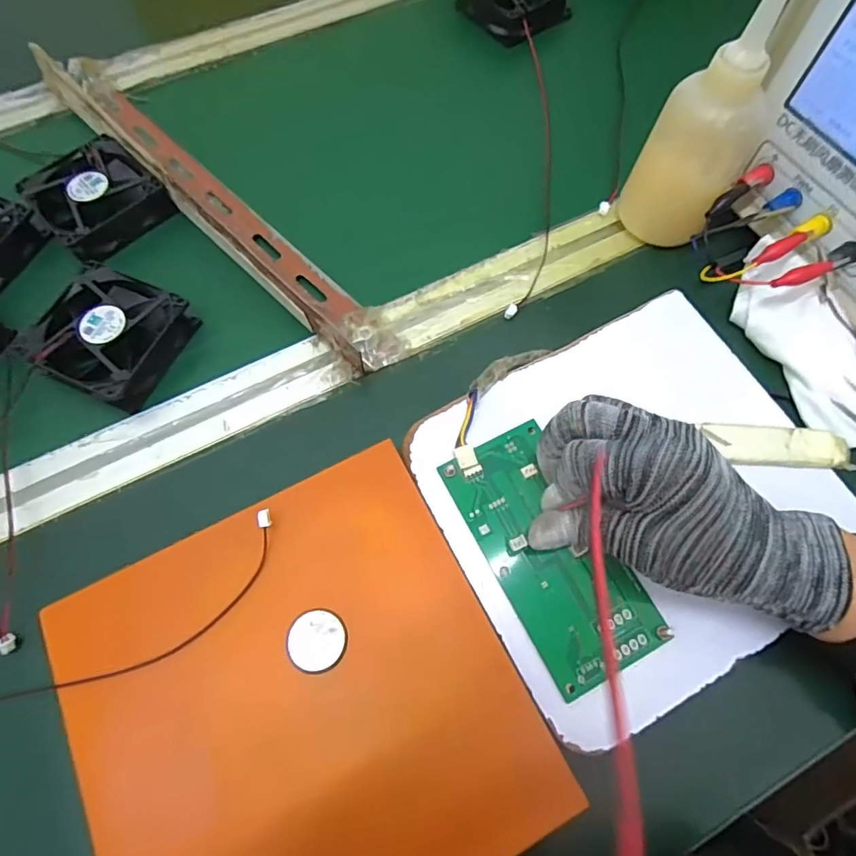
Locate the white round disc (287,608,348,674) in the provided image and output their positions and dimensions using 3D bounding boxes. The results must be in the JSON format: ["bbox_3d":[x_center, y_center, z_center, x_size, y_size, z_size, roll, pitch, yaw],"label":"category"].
[{"bbox_3d":[-0.055,0.105,0.260,0.029,0.004,0.029,0,67,1],"label":"white round disc"}]

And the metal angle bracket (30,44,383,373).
[{"bbox_3d":[-0.173,-0.180,0.392,0.042,0.031,0.395,-42,72,-15],"label":"metal angle bracket"}]

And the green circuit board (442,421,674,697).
[{"bbox_3d":[0.065,0.064,0.281,0.063,0.006,0.133,-27,72,-12],"label":"green circuit board"}]

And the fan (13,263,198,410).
[{"bbox_3d":[-0.209,-0.062,0.344,0.091,0.030,0.081,26,70,12],"label":"fan"}]

